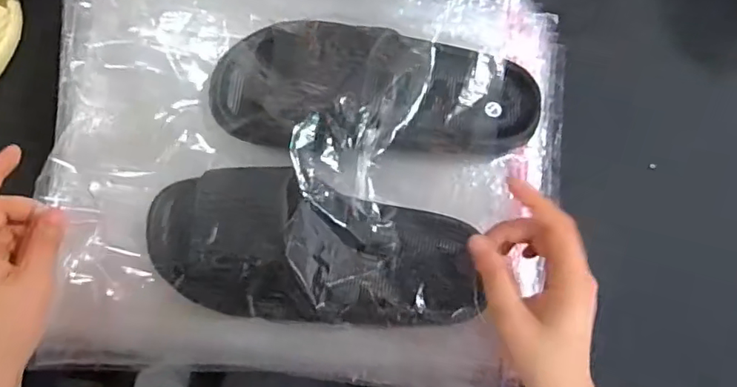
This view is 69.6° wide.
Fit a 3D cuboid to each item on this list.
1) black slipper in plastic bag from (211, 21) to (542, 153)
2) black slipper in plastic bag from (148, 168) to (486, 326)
[{"bbox_3d":[0.007,-0.079,0.405,0.257,0.062,0.113,4,75,-1],"label":"black slipper in plastic bag"},{"bbox_3d":[-0.043,0.043,0.381,0.243,0.058,0.096,10,75,0],"label":"black slipper in plastic bag"}]

